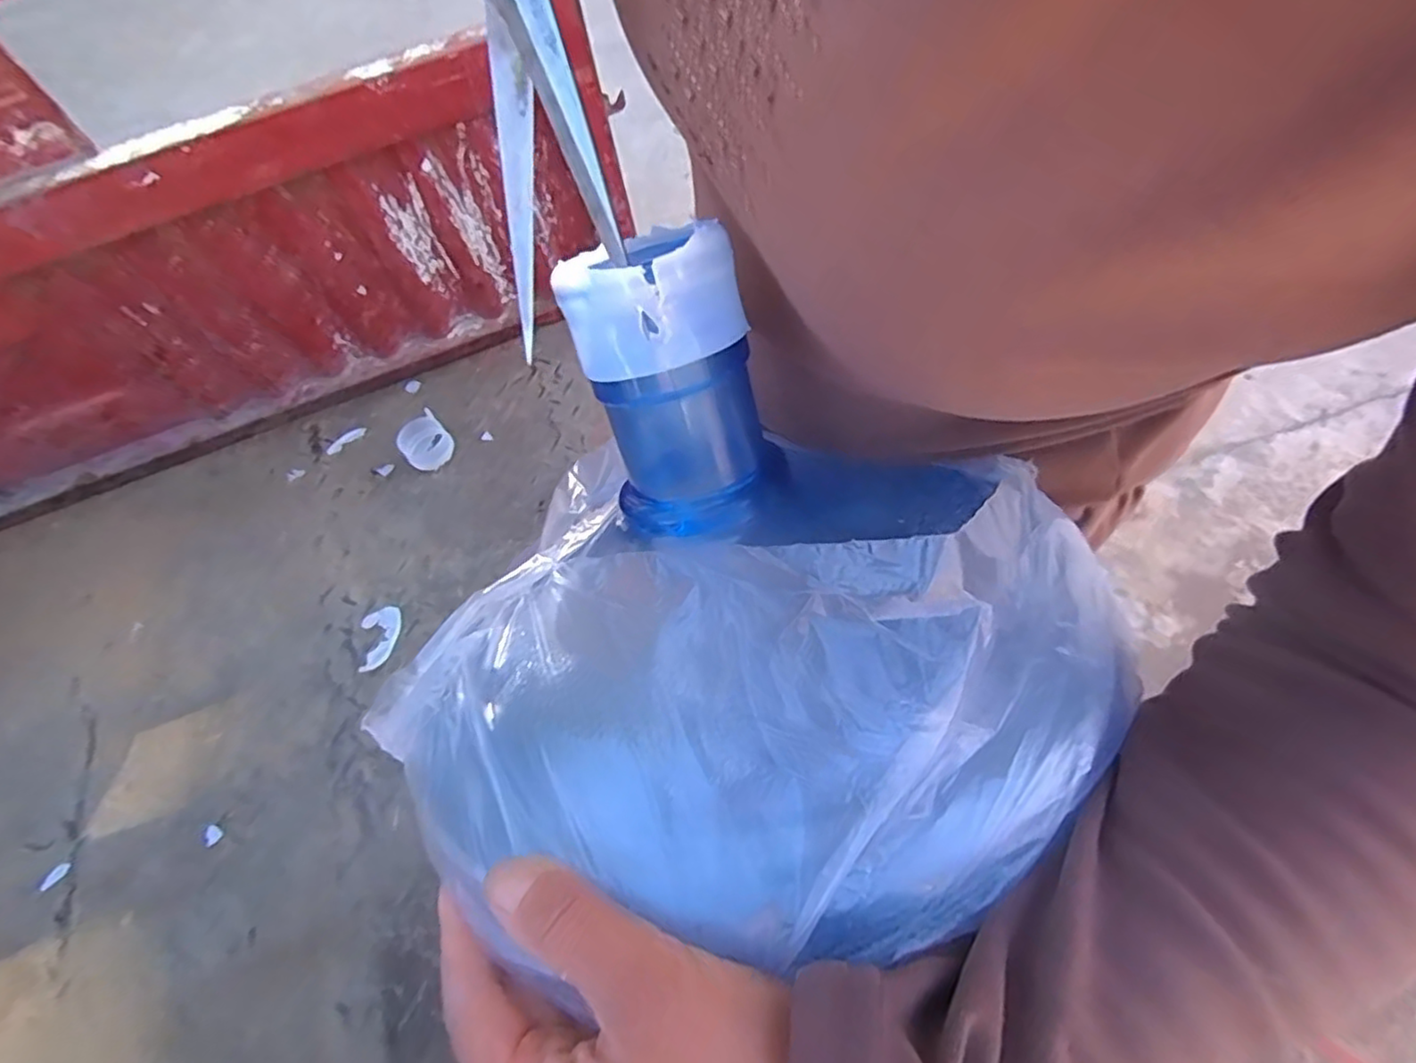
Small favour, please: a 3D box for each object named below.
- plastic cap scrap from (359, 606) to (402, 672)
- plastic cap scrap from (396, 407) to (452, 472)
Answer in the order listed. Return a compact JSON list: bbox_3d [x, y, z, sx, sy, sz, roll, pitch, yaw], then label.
[{"bbox_3d":[-0.336,0.109,0.680,0.037,0.011,0.070,-14,59,-1],"label":"plastic cap scrap"},{"bbox_3d":[-0.342,-0.107,0.804,0.058,0.031,0.060,-38,62,-18],"label":"plastic cap scrap"}]

